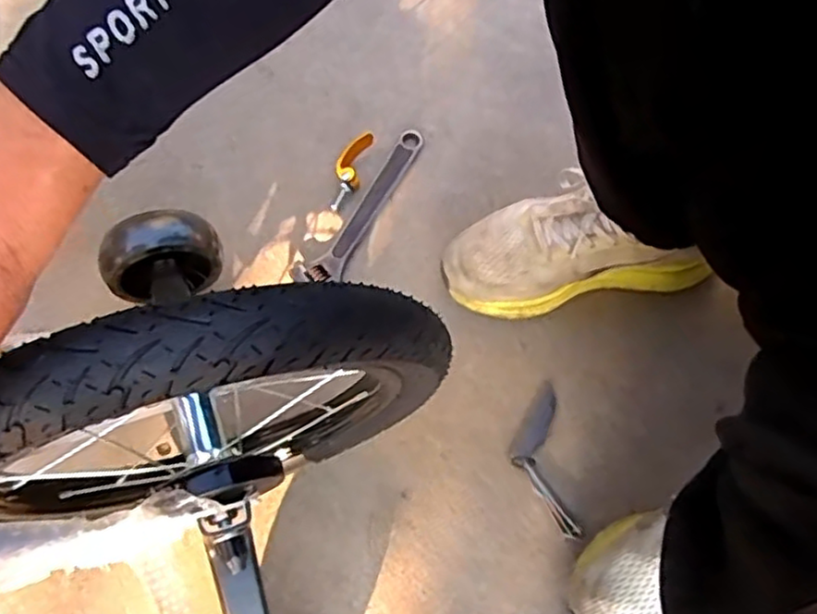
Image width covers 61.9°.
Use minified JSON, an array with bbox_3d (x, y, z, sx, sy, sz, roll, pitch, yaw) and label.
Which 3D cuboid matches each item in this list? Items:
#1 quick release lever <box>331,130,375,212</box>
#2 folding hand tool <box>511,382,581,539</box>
[{"bbox_3d":[-0.059,-0.147,0.704,0.024,0.019,0.098,16,70,6],"label":"quick release lever"},{"bbox_3d":[0.117,0.135,0.605,0.047,0.012,0.134,-4,69,-2],"label":"folding hand tool"}]

